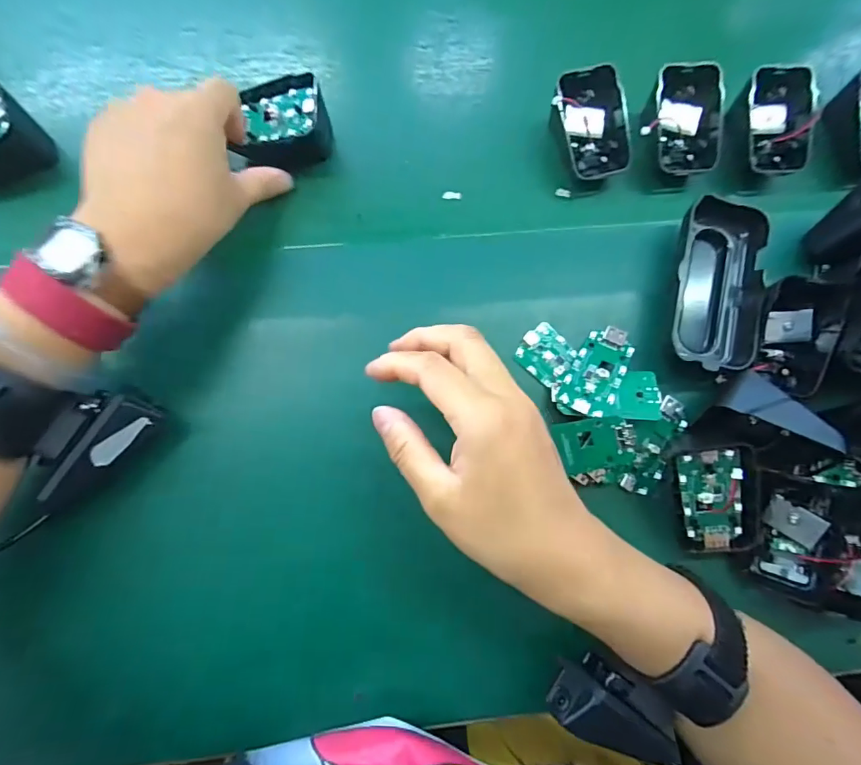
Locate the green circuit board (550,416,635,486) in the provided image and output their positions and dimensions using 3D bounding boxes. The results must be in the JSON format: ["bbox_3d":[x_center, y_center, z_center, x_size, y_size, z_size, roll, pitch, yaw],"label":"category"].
[{"bbox_3d":[0.100,0.040,0.276,0.042,0.012,0.036,-12,80,17],"label":"green circuit board"}]

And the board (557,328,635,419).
[{"bbox_3d":[0.105,-0.009,0.287,0.030,0.009,0.063,30,78,3],"label":"board"}]

